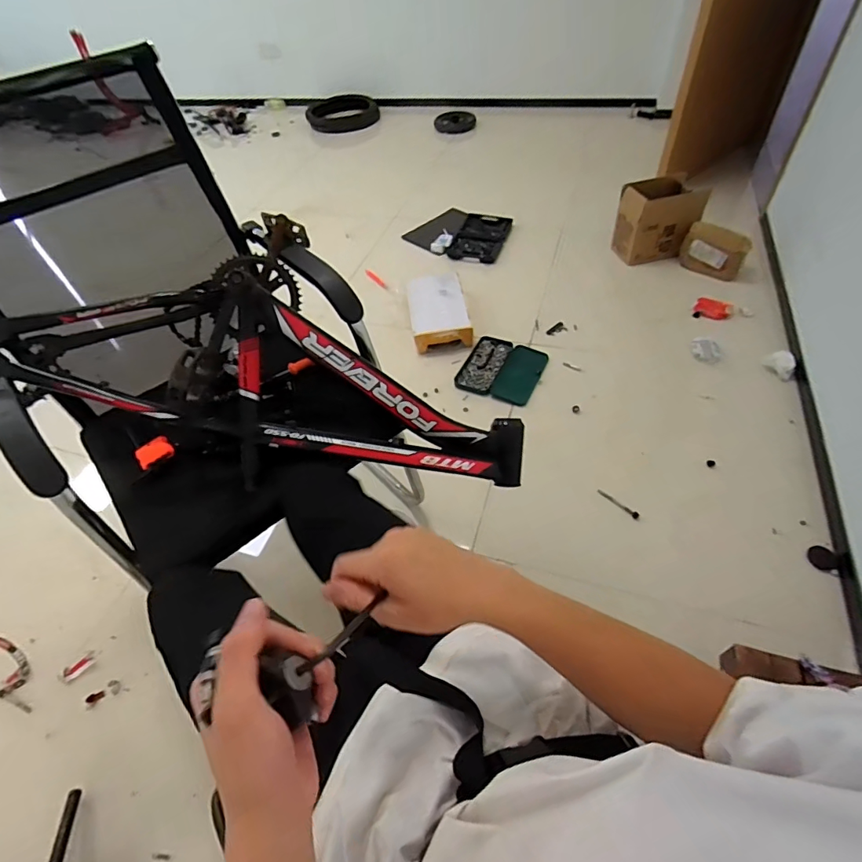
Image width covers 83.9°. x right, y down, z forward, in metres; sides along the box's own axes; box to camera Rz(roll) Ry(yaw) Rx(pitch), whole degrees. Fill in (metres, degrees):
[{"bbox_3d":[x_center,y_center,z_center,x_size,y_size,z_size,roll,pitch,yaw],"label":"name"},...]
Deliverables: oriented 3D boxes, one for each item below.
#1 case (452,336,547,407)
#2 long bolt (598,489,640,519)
[{"bbox_3d":[0.232,-0.206,1.569,0.252,0.035,0.263,20,56,20],"label":"case"},{"bbox_3d":[0.480,0.187,1.230,0.114,0.015,0.017,31,60,26],"label":"long bolt"}]

